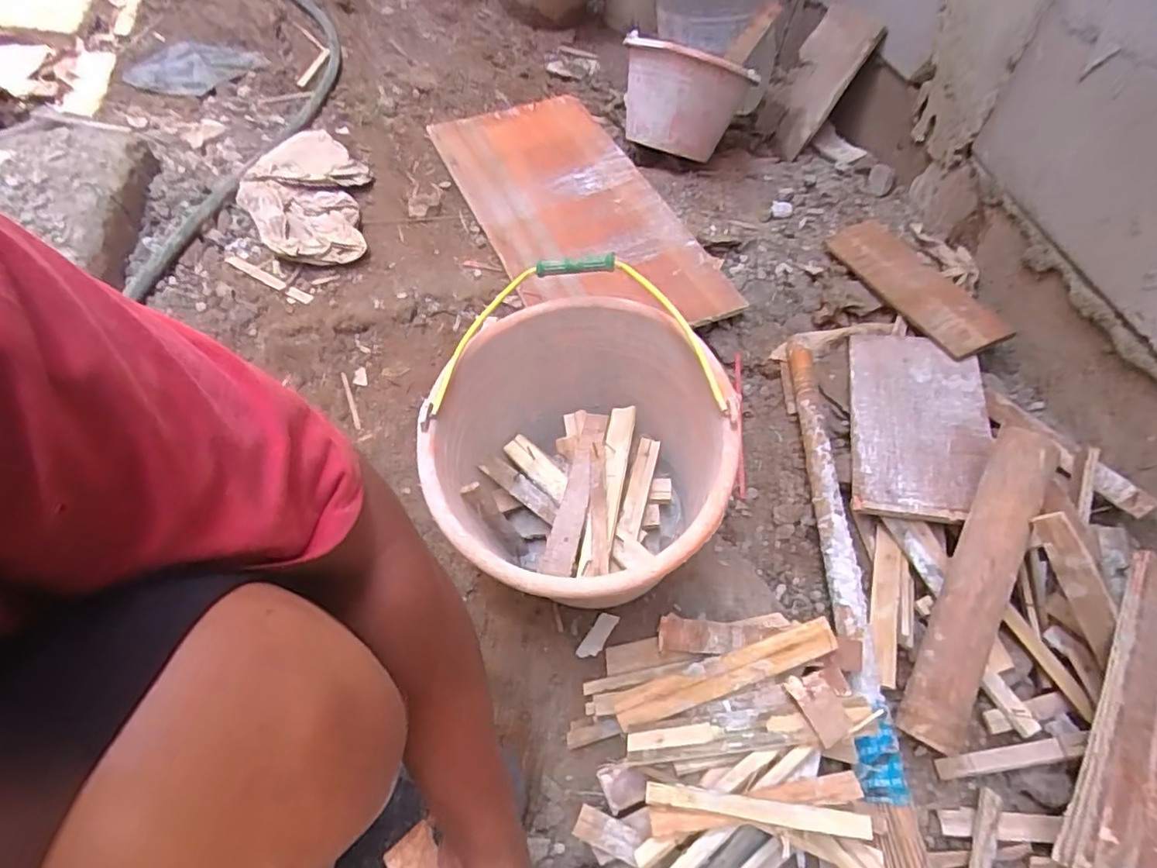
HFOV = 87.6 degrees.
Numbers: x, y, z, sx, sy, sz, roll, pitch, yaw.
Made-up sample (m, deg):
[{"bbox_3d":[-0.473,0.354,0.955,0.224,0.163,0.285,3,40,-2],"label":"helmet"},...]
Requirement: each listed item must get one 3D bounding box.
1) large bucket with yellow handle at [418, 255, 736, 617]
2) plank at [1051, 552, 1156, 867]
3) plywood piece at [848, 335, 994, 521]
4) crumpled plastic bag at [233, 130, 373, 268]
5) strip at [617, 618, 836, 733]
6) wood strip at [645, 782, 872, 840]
[{"bbox_3d":[-0.005,0.030,0.604,0.274,0.228,0.312,-19,55,-15],"label":"large bucket with yellow handle"},{"bbox_3d":[0.525,0.264,0.561,0.084,0.030,0.297,23,72,16],"label":"plank"},{"bbox_3d":[0.450,-0.024,0.791,0.158,0.018,0.313,12,53,8],"label":"plywood piece"},{"bbox_3d":[-0.496,-0.449,1.096,0.213,0.038,0.405,-7,53,-6],"label":"crumpled plastic bag"},{"bbox_3d":[0.146,0.235,0.589,0.227,0.009,0.032,-18,70,-9],"label":"strip"},{"bbox_3d":[0.145,0.306,0.491,0.177,0.011,0.018,7,52,4],"label":"wood strip"}]

